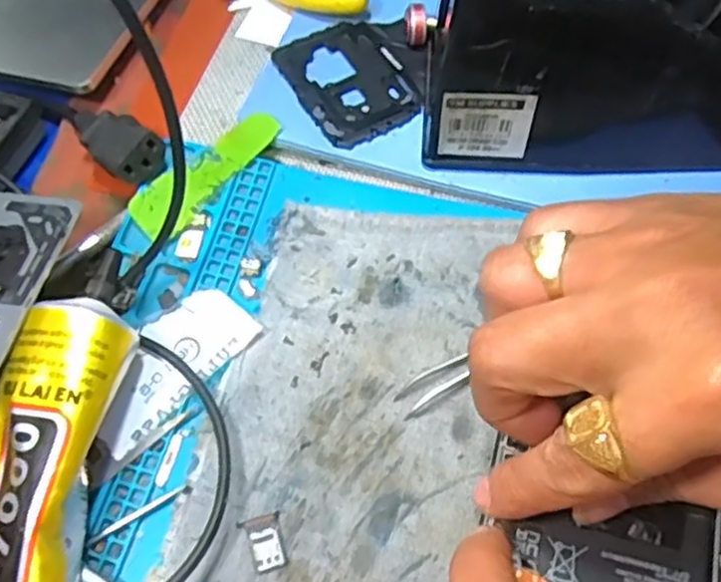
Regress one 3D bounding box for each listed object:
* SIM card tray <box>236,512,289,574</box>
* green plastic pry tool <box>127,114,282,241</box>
[{"bbox_3d":[-0.032,0.083,0.232,0.013,0.004,0.018,-19,62,-5],"label":"SIM card tray"},{"bbox_3d":[-0.064,-0.050,0.294,0.022,0.008,0.071,40,72,22],"label":"green plastic pry tool"}]

